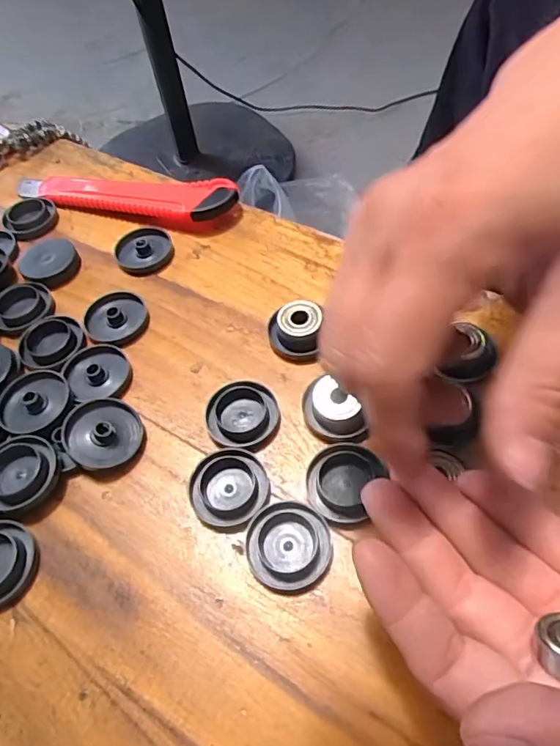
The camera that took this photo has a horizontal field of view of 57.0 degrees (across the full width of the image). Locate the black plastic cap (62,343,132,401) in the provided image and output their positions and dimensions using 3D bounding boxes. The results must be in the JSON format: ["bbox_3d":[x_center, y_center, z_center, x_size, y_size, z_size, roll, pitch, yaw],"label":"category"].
[{"bbox_3d":[-0.090,-0.002,0.253,0.029,0.004,0.030,-2,56,3],"label":"black plastic cap"}]

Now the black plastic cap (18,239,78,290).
[{"bbox_3d":[-0.134,-0.064,0.300,0.032,0.011,0.032,-2,56,3],"label":"black plastic cap"}]

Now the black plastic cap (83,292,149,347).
[{"bbox_3d":[-0.087,-0.029,0.272,0.031,0.006,0.033,-2,56,3],"label":"black plastic cap"}]

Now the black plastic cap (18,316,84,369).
[{"bbox_3d":[-0.118,-0.016,0.266,0.031,0.006,0.034,-2,56,3],"label":"black plastic cap"}]

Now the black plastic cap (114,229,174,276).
[{"bbox_3d":[-0.079,-0.072,0.301,0.032,0.006,0.035,-2,56,3],"label":"black plastic cap"}]

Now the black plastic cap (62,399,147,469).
[{"bbox_3d":[-0.079,0.027,0.231,0.032,0.012,0.032,-2,56,3],"label":"black plastic cap"}]

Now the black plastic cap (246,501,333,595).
[{"bbox_3d":[0.003,0.067,0.199,0.032,0.004,0.033,-4,56,2],"label":"black plastic cap"}]

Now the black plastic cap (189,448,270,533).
[{"bbox_3d":[-0.021,0.049,0.214,0.032,0.005,0.032,-7,56,0],"label":"black plastic cap"}]

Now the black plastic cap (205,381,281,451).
[{"bbox_3d":[-0.017,0.019,0.232,0.031,0.007,0.031,-2,56,3],"label":"black plastic cap"}]

